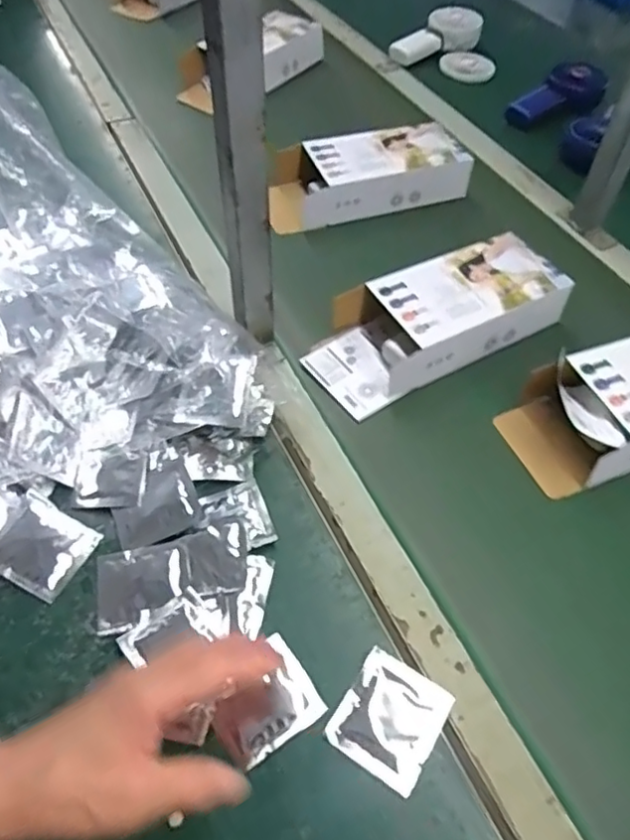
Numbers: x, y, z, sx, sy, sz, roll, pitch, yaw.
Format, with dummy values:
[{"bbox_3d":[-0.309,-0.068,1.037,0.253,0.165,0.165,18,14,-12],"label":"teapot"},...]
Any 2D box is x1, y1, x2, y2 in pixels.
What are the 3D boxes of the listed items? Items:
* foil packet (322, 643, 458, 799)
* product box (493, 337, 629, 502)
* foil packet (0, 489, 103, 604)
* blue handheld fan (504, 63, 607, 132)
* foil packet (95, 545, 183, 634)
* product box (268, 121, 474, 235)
[{"bbox_3d":[0.052,0.204,0.417,0.066,0.004,0.072,30,58,17],"label":"foil packet"},{"bbox_3d":[0.309,-0.020,0.566,0.262,0.054,0.114,-15,56,-13],"label":"product box"},{"bbox_3d":[-0.216,0.100,0.479,0.068,0.015,0.064,25,57,14],"label":"foil packet"},{"bbox_3d":[0.369,-0.490,0.935,0.192,0.048,0.075,-35,60,-25],"label":"blue handheld fan"},{"bbox_3d":[-0.135,0.128,0.467,0.065,0.009,0.061,-9,56,-9],"label":"foil packet"},{"bbox_3d":[0.061,-0.320,0.795,0.262,0.060,0.109,-15,54,-12],"label":"product box"}]

